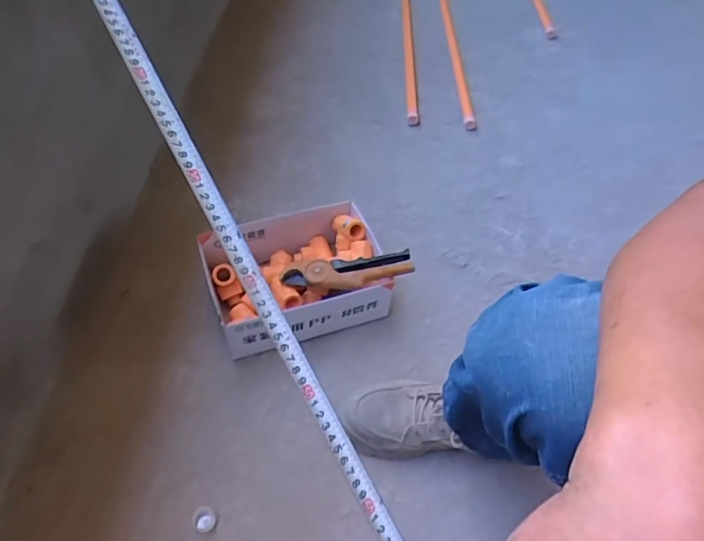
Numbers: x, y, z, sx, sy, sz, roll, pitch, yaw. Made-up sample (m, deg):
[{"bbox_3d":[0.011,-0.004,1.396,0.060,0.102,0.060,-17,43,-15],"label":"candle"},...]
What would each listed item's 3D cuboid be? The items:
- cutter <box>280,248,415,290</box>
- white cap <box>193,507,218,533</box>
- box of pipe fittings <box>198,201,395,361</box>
[{"bbox_3d":[-0.010,0.003,0.857,0.209,0.021,0.063,-5,51,6],"label":"cutter"},{"bbox_3d":[-0.194,0.330,0.705,0.030,0.019,0.033,3,51,-4],"label":"white cap"},{"bbox_3d":[-0.089,0.010,0.906,0.291,0.102,0.201,-13,54,-16],"label":"box of pipe fittings"}]

